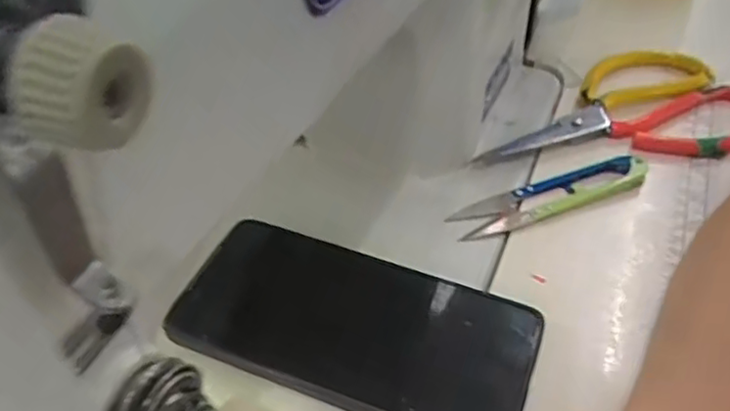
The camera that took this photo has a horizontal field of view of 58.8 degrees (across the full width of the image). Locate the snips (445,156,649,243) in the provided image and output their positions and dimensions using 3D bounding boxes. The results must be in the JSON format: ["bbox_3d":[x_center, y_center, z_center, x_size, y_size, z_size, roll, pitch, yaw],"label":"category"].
[{"bbox_3d":[0.108,-0.005,0.370,0.122,0.009,0.028,-14,45,-13],"label":"snips"}]

